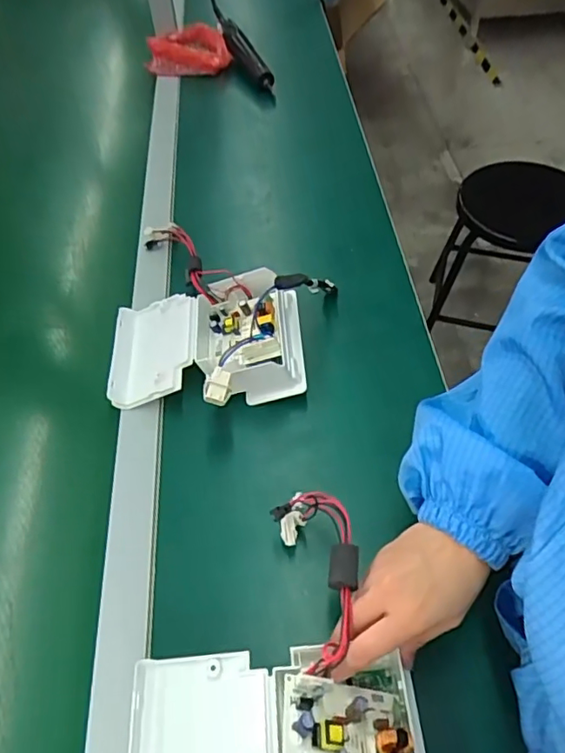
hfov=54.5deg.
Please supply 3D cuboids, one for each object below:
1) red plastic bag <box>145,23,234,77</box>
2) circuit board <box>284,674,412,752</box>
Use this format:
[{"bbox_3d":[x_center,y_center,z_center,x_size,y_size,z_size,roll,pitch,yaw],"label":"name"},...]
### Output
[{"bbox_3d":[-0.166,-0.574,0.960,0.141,0.059,0.083,-9,52,-2],"label":"red plastic bag"},{"bbox_3d":[0.042,0.233,0.342,0.082,0.021,0.079,10,36,-10],"label":"circuit board"}]

